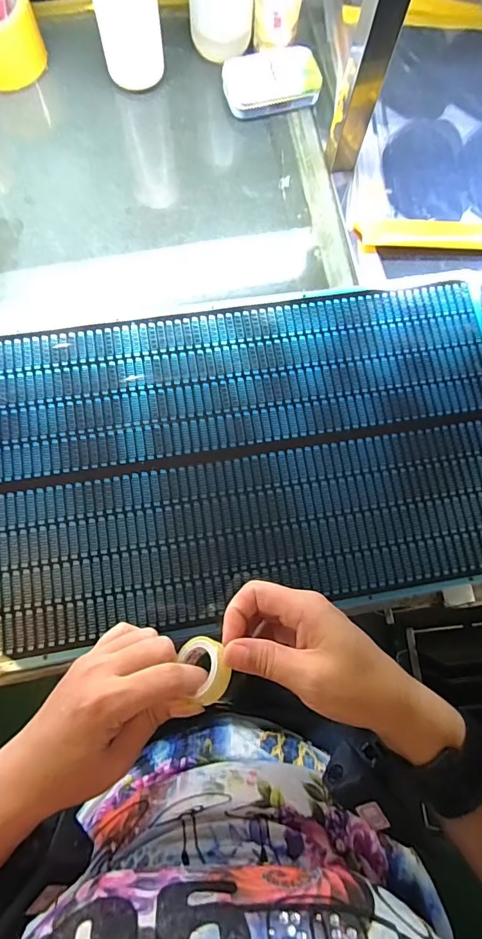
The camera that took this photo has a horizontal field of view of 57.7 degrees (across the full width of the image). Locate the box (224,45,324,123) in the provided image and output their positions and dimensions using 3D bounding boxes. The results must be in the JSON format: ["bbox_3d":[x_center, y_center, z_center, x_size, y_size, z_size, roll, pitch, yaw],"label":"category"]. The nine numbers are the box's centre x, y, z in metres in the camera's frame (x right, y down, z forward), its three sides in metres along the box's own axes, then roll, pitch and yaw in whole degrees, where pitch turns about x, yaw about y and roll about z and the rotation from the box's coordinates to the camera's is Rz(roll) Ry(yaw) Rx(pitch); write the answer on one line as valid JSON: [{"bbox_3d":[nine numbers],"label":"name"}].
[{"bbox_3d":[0.037,-0.459,0.519,0.111,0.029,0.064,-14,80,-4],"label":"box"}]

